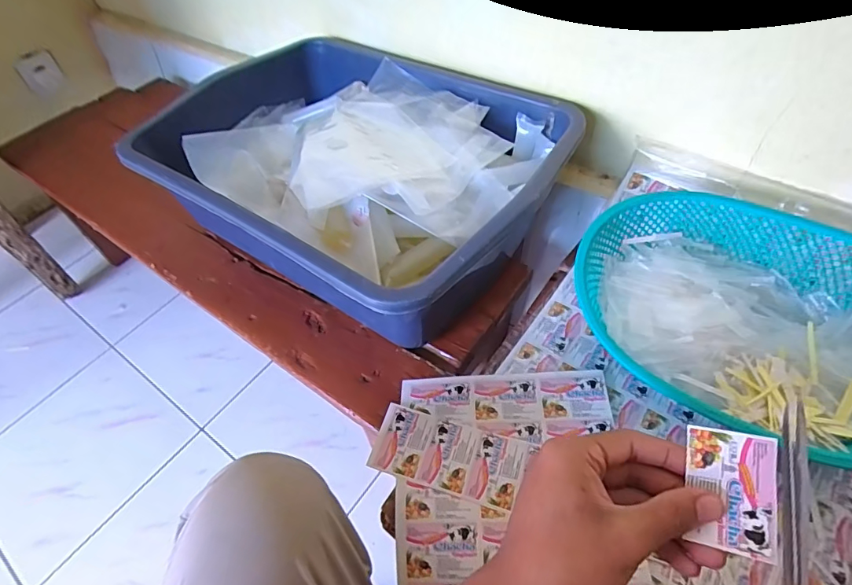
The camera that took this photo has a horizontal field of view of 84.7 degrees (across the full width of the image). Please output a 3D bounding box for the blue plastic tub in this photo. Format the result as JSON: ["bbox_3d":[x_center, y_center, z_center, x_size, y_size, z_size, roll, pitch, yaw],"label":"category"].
[{"bbox_3d":[-0.088,-0.153,0.612,0.493,0.148,0.363,28,59,24],"label":"blue plastic tub"}]

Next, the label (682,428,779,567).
[{"bbox_3d":[0.174,0.112,0.265,0.043,0.005,0.064,4,72,25],"label":"label"}]

